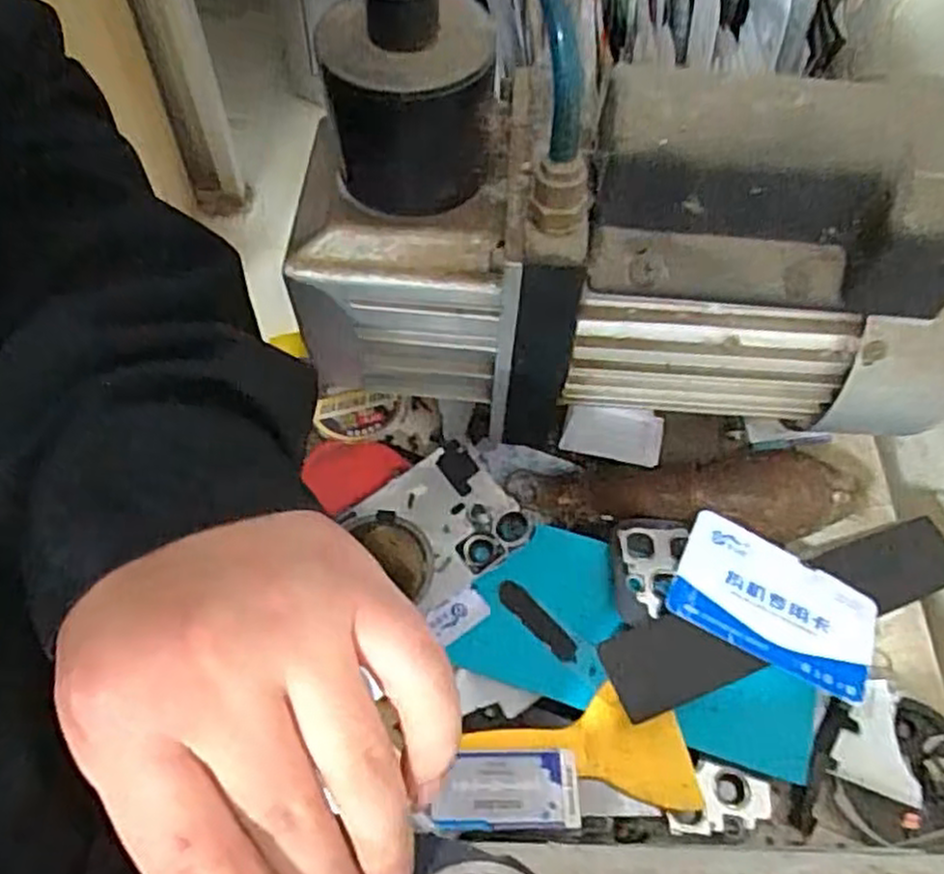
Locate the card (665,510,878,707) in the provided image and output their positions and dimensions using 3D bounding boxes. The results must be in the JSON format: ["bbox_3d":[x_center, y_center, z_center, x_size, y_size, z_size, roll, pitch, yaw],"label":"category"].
[{"bbox_3d":[0.130,0.072,0.320,0.085,0.004,0.053,26,57,9],"label":"card"}]

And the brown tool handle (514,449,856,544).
[{"bbox_3d":[0.096,0.027,0.341,0.150,0.033,0.033,4,62,-1],"label":"brown tool handle"}]

